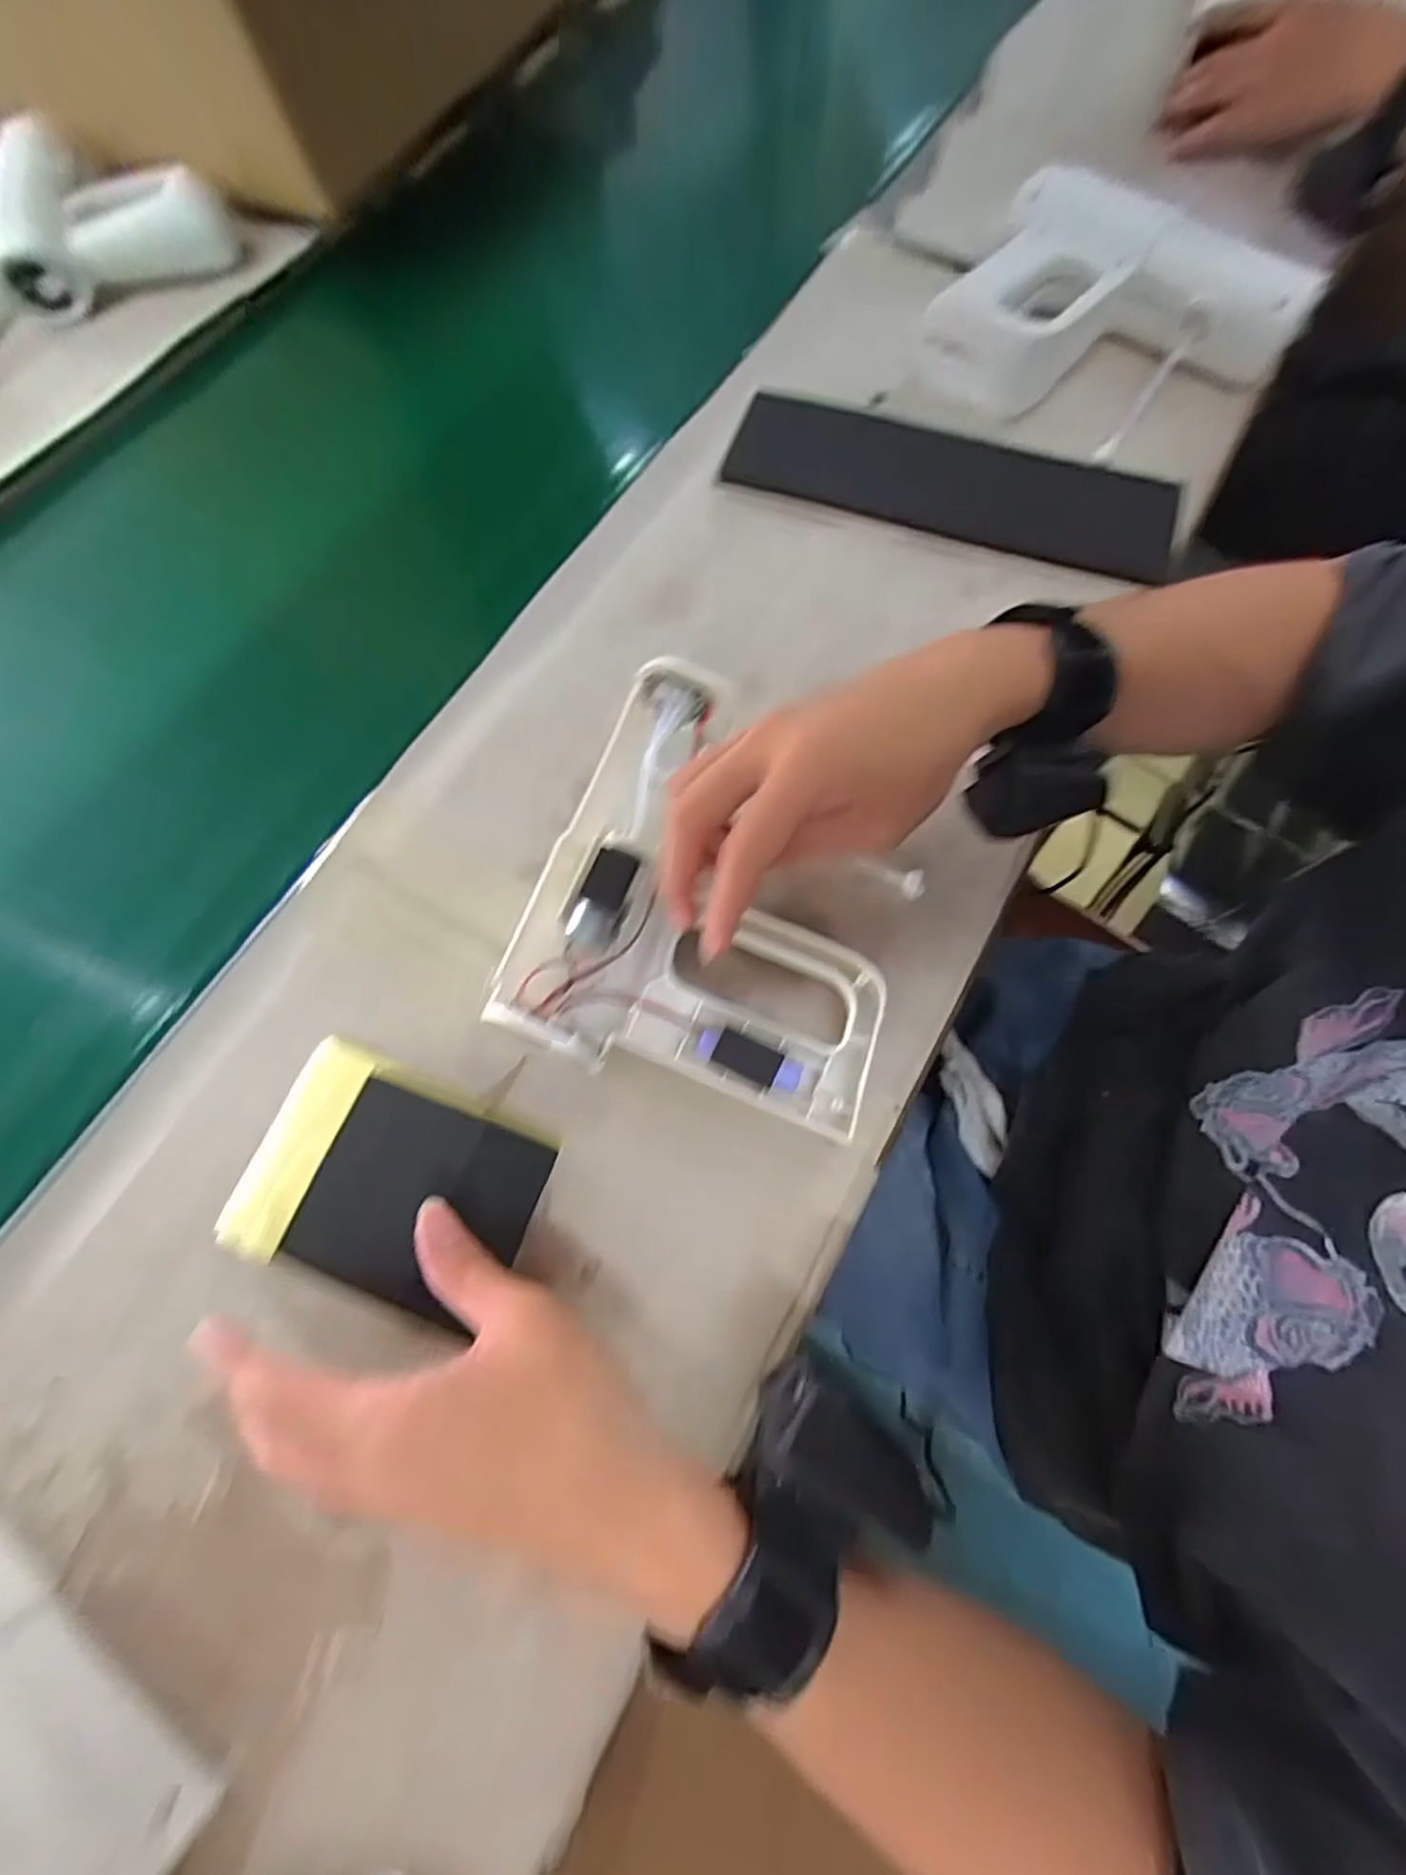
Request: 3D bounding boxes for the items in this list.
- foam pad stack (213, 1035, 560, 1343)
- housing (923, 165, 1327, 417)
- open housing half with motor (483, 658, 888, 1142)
[{"bbox_3d":[-0.145,0.114,0.336,0.134,0.013,0.096,19,73,8],"label":"foam pad stack"},{"bbox_3d":[0.272,-0.409,0.473,0.214,0.060,0.155,29,74,11],"label":"housing"},{"bbox_3d":[0.007,-0.029,0.364,0.184,0.050,0.215,14,72,7],"label":"open housing half with motor"}]

